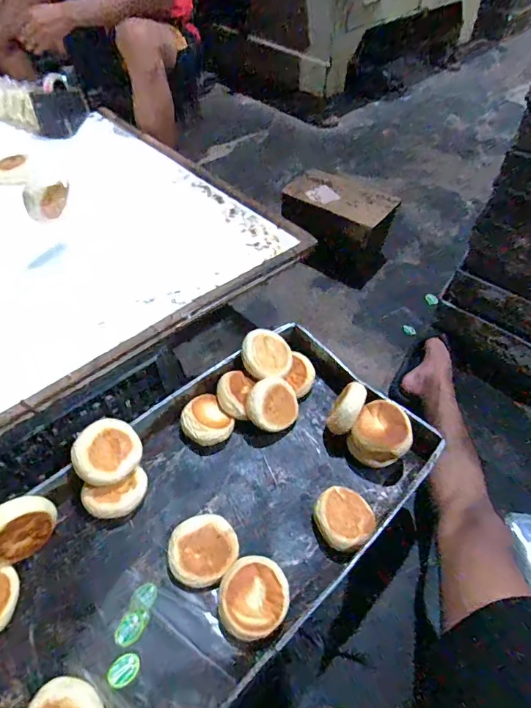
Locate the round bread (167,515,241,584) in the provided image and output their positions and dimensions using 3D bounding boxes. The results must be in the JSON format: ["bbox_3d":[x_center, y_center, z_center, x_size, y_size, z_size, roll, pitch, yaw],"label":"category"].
[{"bbox_3d":[-0.089,0.288,0.618,0.096,0.044,0.088,1,51,-1],"label":"round bread"}]

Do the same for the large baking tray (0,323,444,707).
[{"bbox_3d":[-0.132,0.266,0.611,0.811,0.091,0.369,-34,59,-26],"label":"large baking tray"}]

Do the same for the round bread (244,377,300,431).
[{"bbox_3d":[0.010,0.090,0.755,0.092,0.037,0.090,2,87,-32],"label":"round bread"}]

